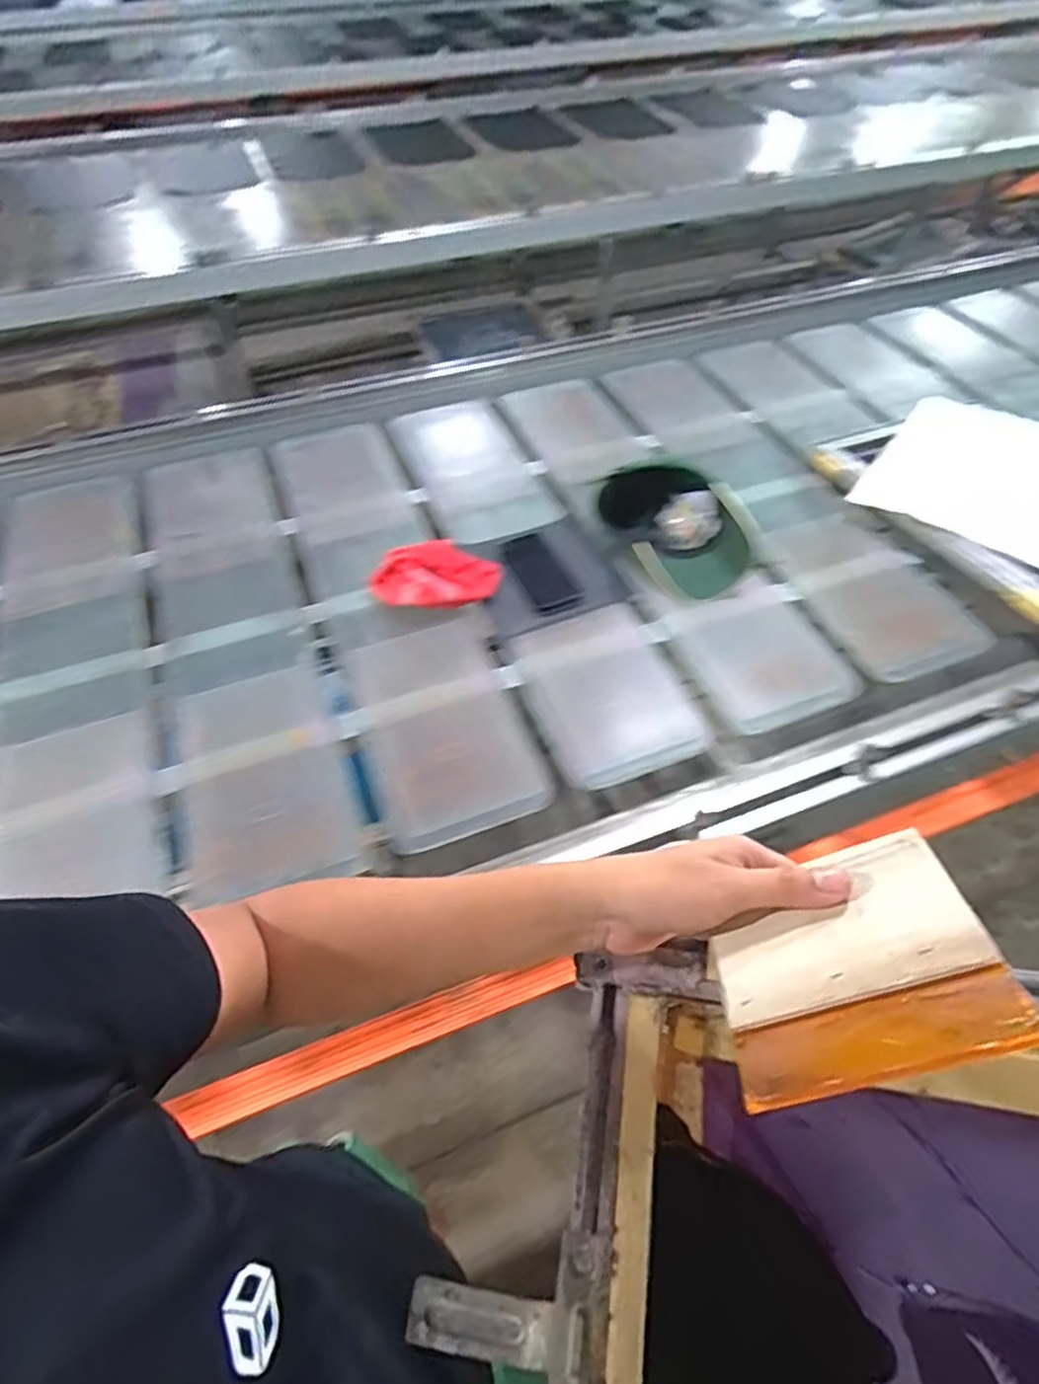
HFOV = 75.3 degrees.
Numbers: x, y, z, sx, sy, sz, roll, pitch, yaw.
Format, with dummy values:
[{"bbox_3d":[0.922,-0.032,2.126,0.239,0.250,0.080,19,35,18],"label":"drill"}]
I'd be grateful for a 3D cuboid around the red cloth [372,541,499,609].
[{"bbox_3d":[-0.125,-0.170,1.001,0.195,0.058,0.108,-4,52,-3],"label":"red cloth"}]

